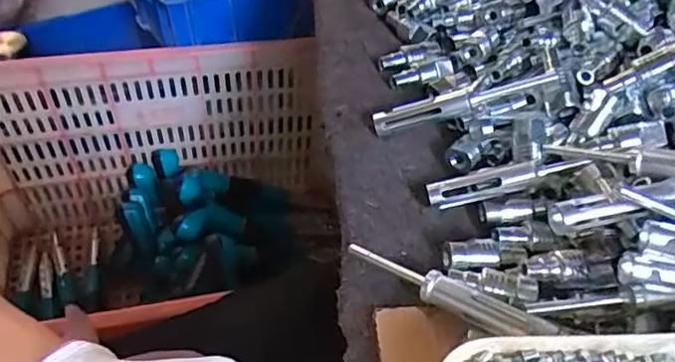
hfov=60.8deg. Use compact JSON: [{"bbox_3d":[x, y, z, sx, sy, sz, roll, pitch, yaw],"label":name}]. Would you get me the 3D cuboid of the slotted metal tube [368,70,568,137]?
[{"bbox_3d":[0.093,-0.059,0.422,0.135,0.018,0.018,-15,50,9],"label":"slotted metal tube"}]

